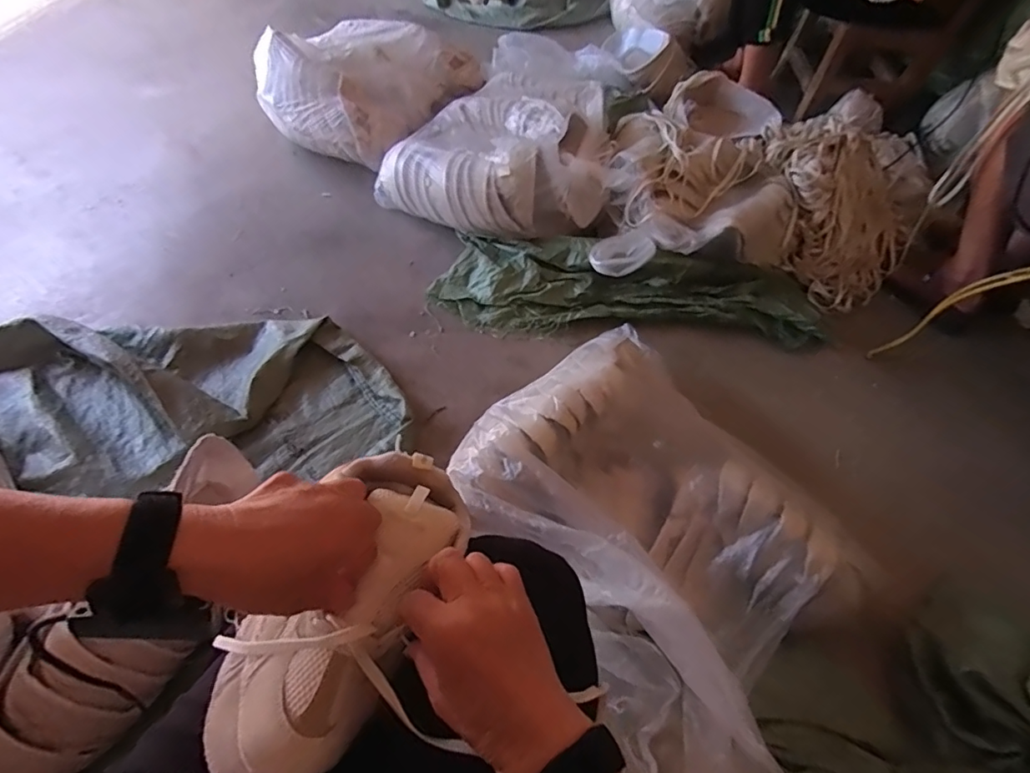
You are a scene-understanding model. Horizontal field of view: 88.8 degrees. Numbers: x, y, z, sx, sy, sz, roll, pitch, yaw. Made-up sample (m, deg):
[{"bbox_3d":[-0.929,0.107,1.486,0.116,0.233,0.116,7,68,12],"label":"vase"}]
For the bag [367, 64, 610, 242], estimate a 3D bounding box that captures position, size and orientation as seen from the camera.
[{"bbox_3d":[0.004,-0.528,1.165,0.454,0.211,0.451,27,61,12],"label":"bag"}]

